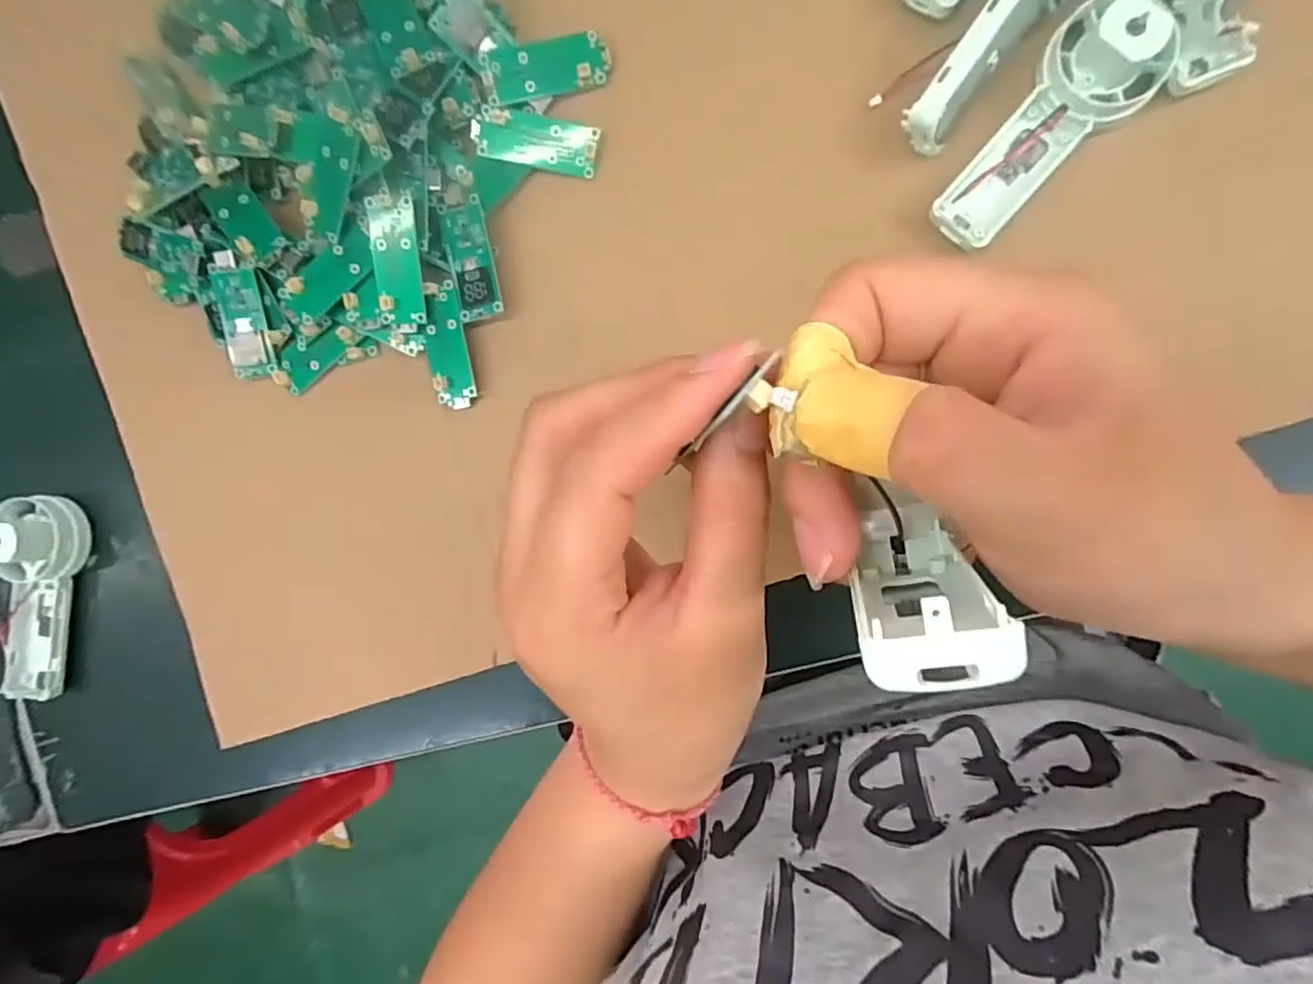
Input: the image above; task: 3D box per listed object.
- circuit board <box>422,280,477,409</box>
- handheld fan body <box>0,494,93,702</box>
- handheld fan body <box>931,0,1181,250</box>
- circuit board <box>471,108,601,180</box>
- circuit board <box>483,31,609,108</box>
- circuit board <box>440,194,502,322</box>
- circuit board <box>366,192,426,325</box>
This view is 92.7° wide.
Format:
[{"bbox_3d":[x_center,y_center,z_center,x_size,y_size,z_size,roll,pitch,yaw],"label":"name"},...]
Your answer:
[{"bbox_3d":[-0.087,-0.060,0.258,0.017,0.006,0.050,-6,94,6],"label":"circuit board"},{"bbox_3d":[-0.289,0.049,0.286,0.030,0.031,0.091,13,94,7],"label":"handheld fan body"},{"bbox_3d":[0.137,-0.128,0.223,0.037,0.019,0.086,41,110,1],"label":"handheld fan body"},{"bbox_3d":[-0.049,-0.141,0.251,0.049,0.007,0.020,11,95,5],"label":"circuit board"},{"bbox_3d":[-0.044,-0.168,0.248,0.049,0.004,0.019,-11,108,-2],"label":"circuit board"},{"bbox_3d":[-0.075,-0.094,0.252,0.017,0.004,0.046,-11,93,6],"label":"circuit board"},{"bbox_3d":[-0.104,-0.093,0.250,0.018,0.004,0.048,-4,104,-5],"label":"circuit board"}]

